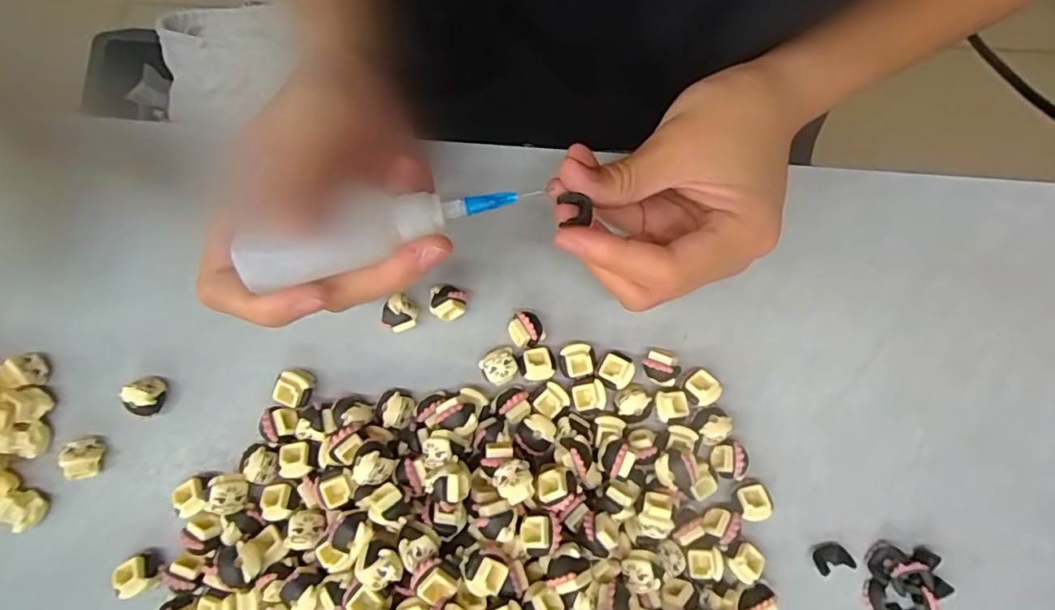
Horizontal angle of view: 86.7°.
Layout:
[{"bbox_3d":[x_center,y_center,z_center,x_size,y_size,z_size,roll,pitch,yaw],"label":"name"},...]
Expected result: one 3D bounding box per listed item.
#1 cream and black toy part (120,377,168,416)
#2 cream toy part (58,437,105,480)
[{"bbox_3d":[-0.167,0.040,0.244,0.014,0.016,0.016,4,79,-1],"label":"cream and black toy part"},{"bbox_3d":[-0.190,0.066,0.239,0.011,0.014,0.016,-6,79,-3],"label":"cream toy part"}]

